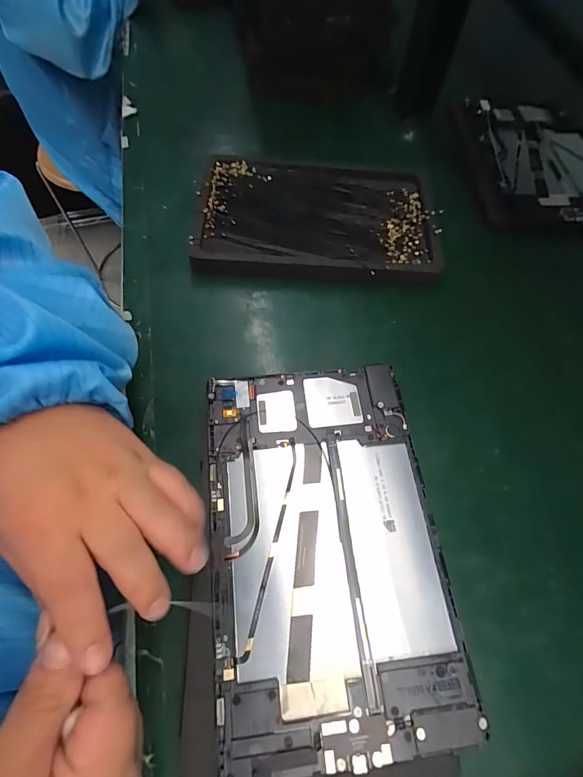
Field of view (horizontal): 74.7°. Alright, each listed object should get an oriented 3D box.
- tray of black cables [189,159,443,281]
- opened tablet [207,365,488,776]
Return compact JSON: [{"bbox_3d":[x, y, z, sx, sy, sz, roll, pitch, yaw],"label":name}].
[{"bbox_3d":[0.027,-0.177,0.401,0.241,0.030,0.152,5,66,2],"label":"tray of black cables"},{"bbox_3d":[0.022,0.097,0.255,0.148,0.006,0.236,-6,65,-4],"label":"opened tablet"}]

